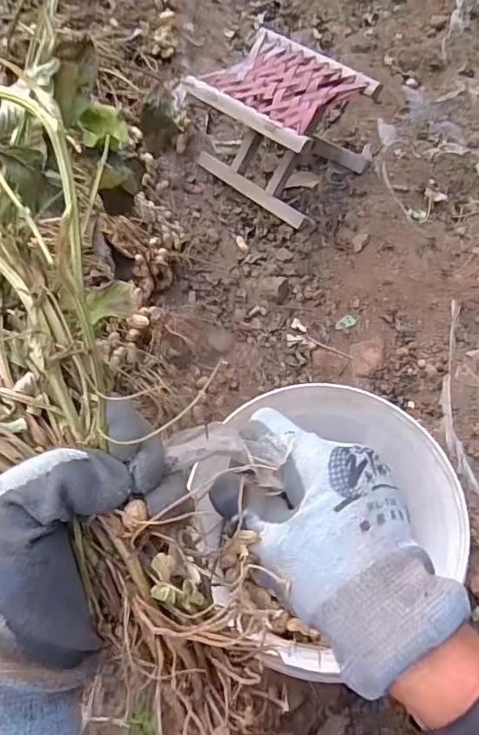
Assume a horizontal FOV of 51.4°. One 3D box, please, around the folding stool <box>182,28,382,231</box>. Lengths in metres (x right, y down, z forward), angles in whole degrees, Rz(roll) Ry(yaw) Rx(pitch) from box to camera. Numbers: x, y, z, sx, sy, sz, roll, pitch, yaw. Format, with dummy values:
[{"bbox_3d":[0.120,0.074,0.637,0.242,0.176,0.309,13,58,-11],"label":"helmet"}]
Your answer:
[{"bbox_3d":[0.078,-0.446,0.930,0.273,0.193,0.239,38,66,21],"label":"folding stool"}]

